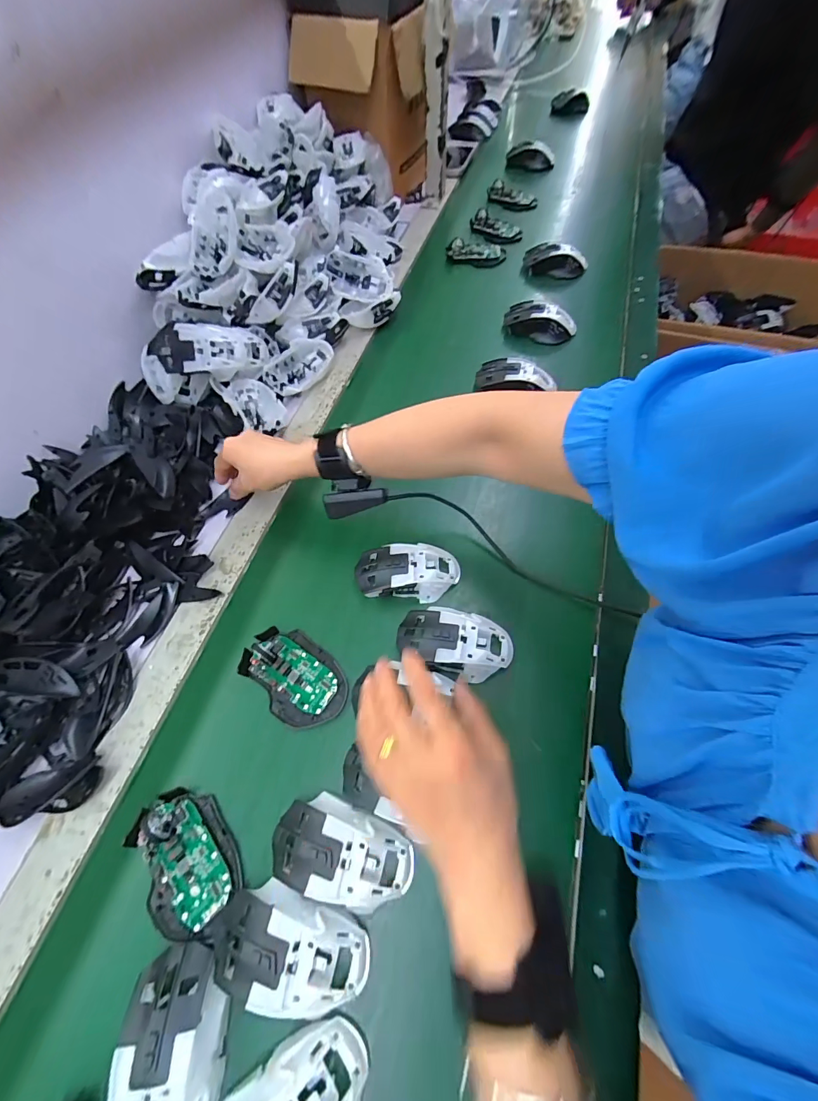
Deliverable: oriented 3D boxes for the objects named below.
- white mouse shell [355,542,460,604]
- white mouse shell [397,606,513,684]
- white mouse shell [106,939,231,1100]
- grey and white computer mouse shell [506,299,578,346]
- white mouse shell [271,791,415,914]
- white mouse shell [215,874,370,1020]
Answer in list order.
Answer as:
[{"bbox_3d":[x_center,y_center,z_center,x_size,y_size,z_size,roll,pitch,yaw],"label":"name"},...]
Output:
[{"bbox_3d":[-0.002,0.023,0.443,0.113,0.034,0.058,0,59,4],"label":"white mouse shell"},{"bbox_3d":[0.046,0.092,0.404,0.119,0.034,0.068,9,61,10],"label":"white mouse shell"},{"bbox_3d":[-0.163,0.351,0.272,0.064,0.031,0.114,-10,59,-2],"label":"white mouse shell"},{"bbox_3d":[0.211,-0.371,0.641,0.116,0.033,0.068,23,64,17],"label":"grey and white computer mouse shell"},{"bbox_3d":[-0.055,0.244,0.324,0.113,0.030,0.065,8,60,9],"label":"white mouse shell"},{"bbox_3d":[-0.091,0.296,0.296,0.116,0.027,0.063,7,60,8],"label":"white mouse shell"}]

